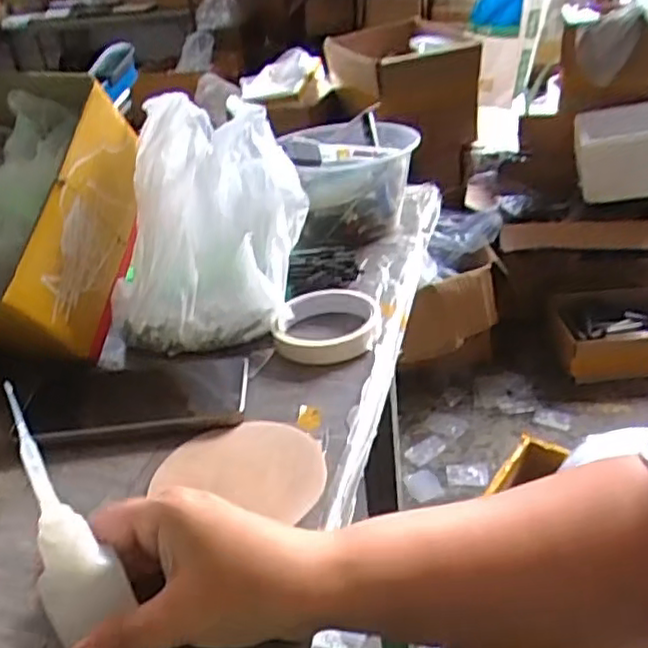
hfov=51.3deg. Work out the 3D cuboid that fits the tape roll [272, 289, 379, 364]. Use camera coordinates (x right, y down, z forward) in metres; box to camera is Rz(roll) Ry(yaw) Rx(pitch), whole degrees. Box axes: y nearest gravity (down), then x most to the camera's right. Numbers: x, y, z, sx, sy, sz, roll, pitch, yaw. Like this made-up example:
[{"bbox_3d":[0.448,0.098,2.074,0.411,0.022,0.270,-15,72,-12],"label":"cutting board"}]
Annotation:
[{"bbox_3d":[0.002,0.000,0.549,0.083,0.024,0.082,-2,30,9],"label":"tape roll"}]

